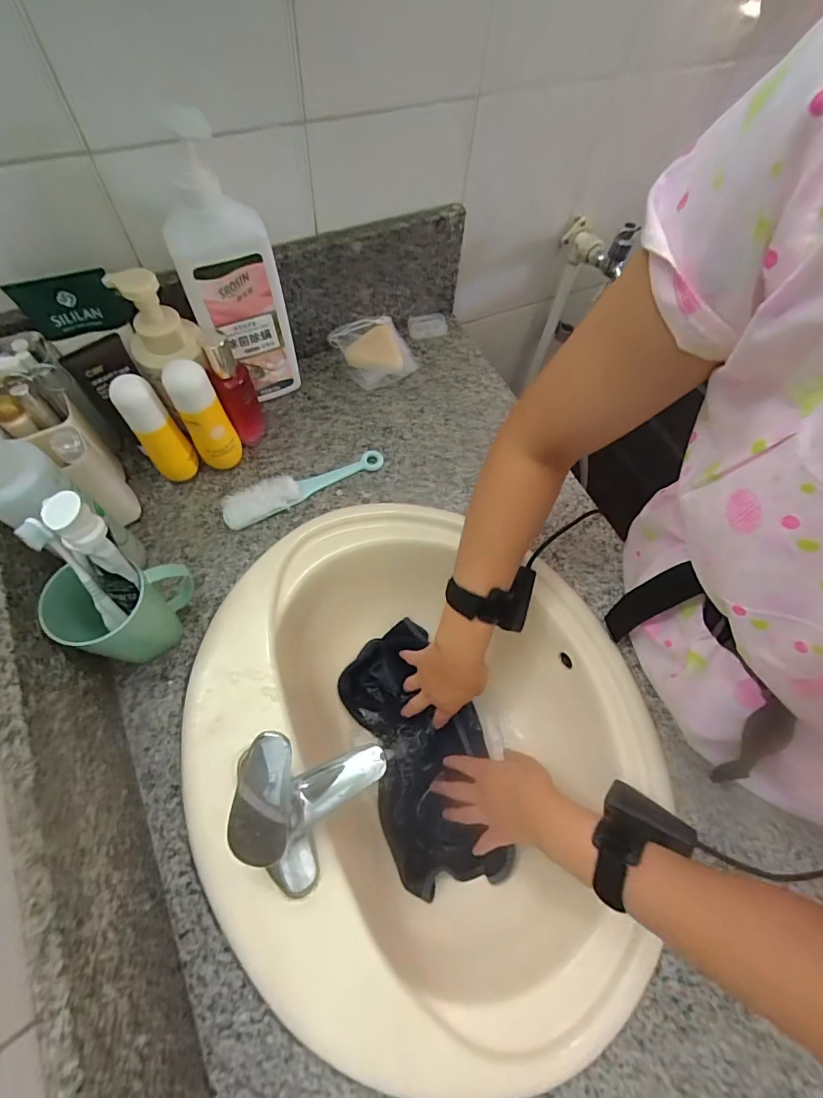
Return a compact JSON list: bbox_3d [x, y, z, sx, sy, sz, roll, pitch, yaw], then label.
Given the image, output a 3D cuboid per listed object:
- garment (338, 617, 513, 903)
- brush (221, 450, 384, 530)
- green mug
[{"bbox_3d":[0.015,0.242,0.570,0.150,0.058,0.290,-17,67,-11],"label":"garment"},{"bbox_3d":[-0.132,-0.081,0.578,0.207,0.022,0.040,-23,68,-13],"label":"brush"},{"bbox_3d":[-0.277,0.055,0.455,0.078,0.107,0.108,26,66,8],"label":"green mug"}]

